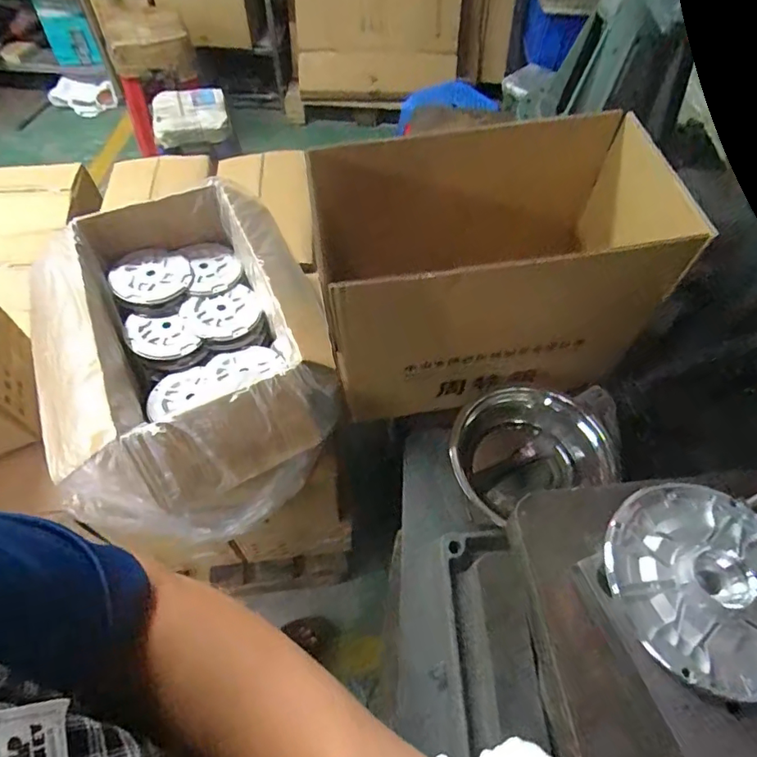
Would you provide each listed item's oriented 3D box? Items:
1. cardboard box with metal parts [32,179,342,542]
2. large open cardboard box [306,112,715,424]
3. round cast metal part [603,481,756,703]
[{"bbox_3d":[-0.312,-0.045,0.834,0.391,0.230,0.537,-21,60,-15],"label":"cardboard box with metal parts"},{"bbox_3d":[0.142,-0.154,0.744,0.445,0.301,0.275,-9,58,-8],"label":"large open cardboard box"},{"bbox_3d":[0.231,0.136,0.339,0.133,0.021,0.133,1,57,-1],"label":"round cast metal part"}]

